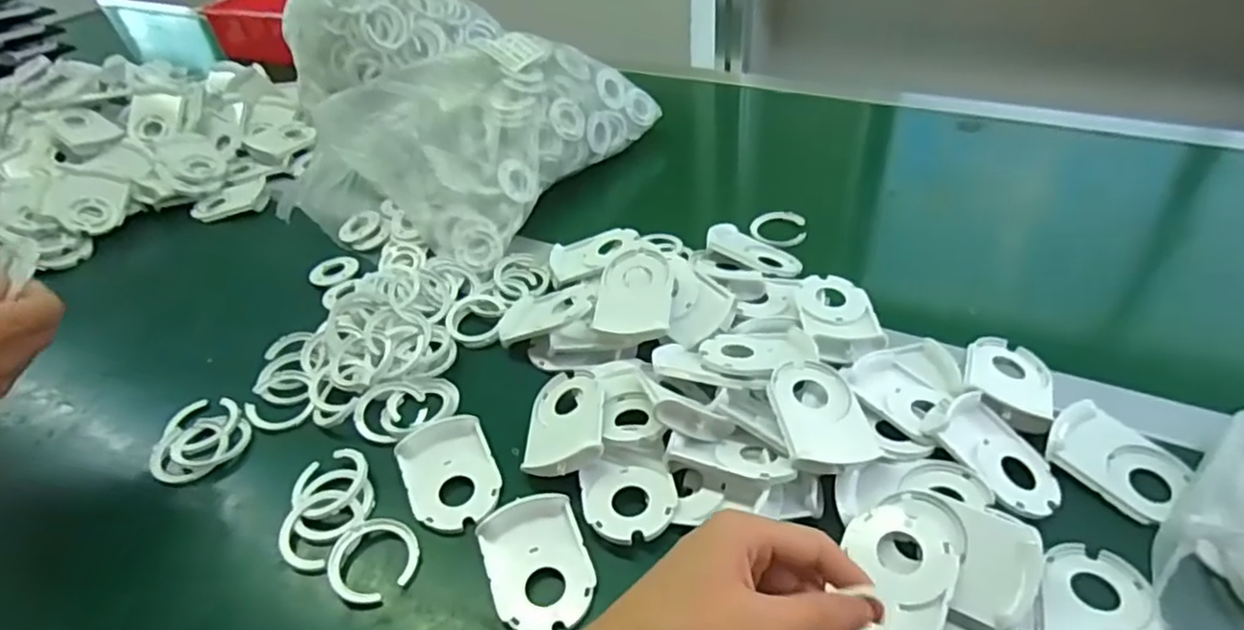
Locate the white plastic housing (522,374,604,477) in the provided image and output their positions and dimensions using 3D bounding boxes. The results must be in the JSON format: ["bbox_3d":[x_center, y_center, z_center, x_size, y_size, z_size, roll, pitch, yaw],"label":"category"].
[{"bbox_3d":[-0.036,0.072,0.465,0.055,0.014,0.082,-20,35,18],"label":"white plastic housing"}]

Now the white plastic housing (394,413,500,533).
[{"bbox_3d":[-0.114,0.103,0.455,0.058,0.011,0.084,-20,43,-16],"label":"white plastic housing"}]

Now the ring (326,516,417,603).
[{"bbox_3d":[-0.149,0.146,0.413,0.048,0.011,0.052,-3,41,3],"label":"ring"}]

